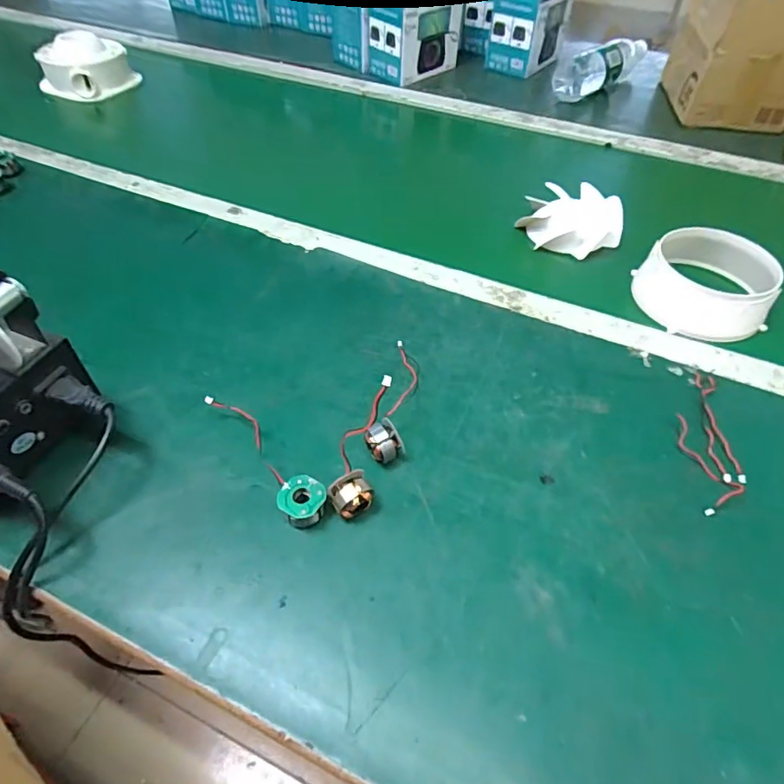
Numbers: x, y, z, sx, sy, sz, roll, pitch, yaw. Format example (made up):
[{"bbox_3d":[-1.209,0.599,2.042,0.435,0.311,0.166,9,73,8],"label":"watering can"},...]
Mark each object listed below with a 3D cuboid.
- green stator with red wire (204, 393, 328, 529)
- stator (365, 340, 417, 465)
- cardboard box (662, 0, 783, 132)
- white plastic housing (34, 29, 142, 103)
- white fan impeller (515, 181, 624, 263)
[{"bbox_3d":[-0.096,0.045,0.374,0.031,0.025,0.130,-34,58,-28],"label":"green stator with red wire"},{"bbox_3d":[0.006,0.000,0.412,0.027,0.028,0.133,10,49,7],"label":"stator"},{"bbox_3d":[0.533,-0.512,0.771,0.152,0.186,0.189,6,49,3],"label":"cardboard box"},{"bbox_3d":[-0.513,-0.540,0.845,0.102,0.068,0.129,21,52,16],"label":"white plastic housing"},{"bbox_3d":[0.206,-0.202,0.590,0.106,0.035,0.101,10,49,6],"label":"white fan impeller"}]

